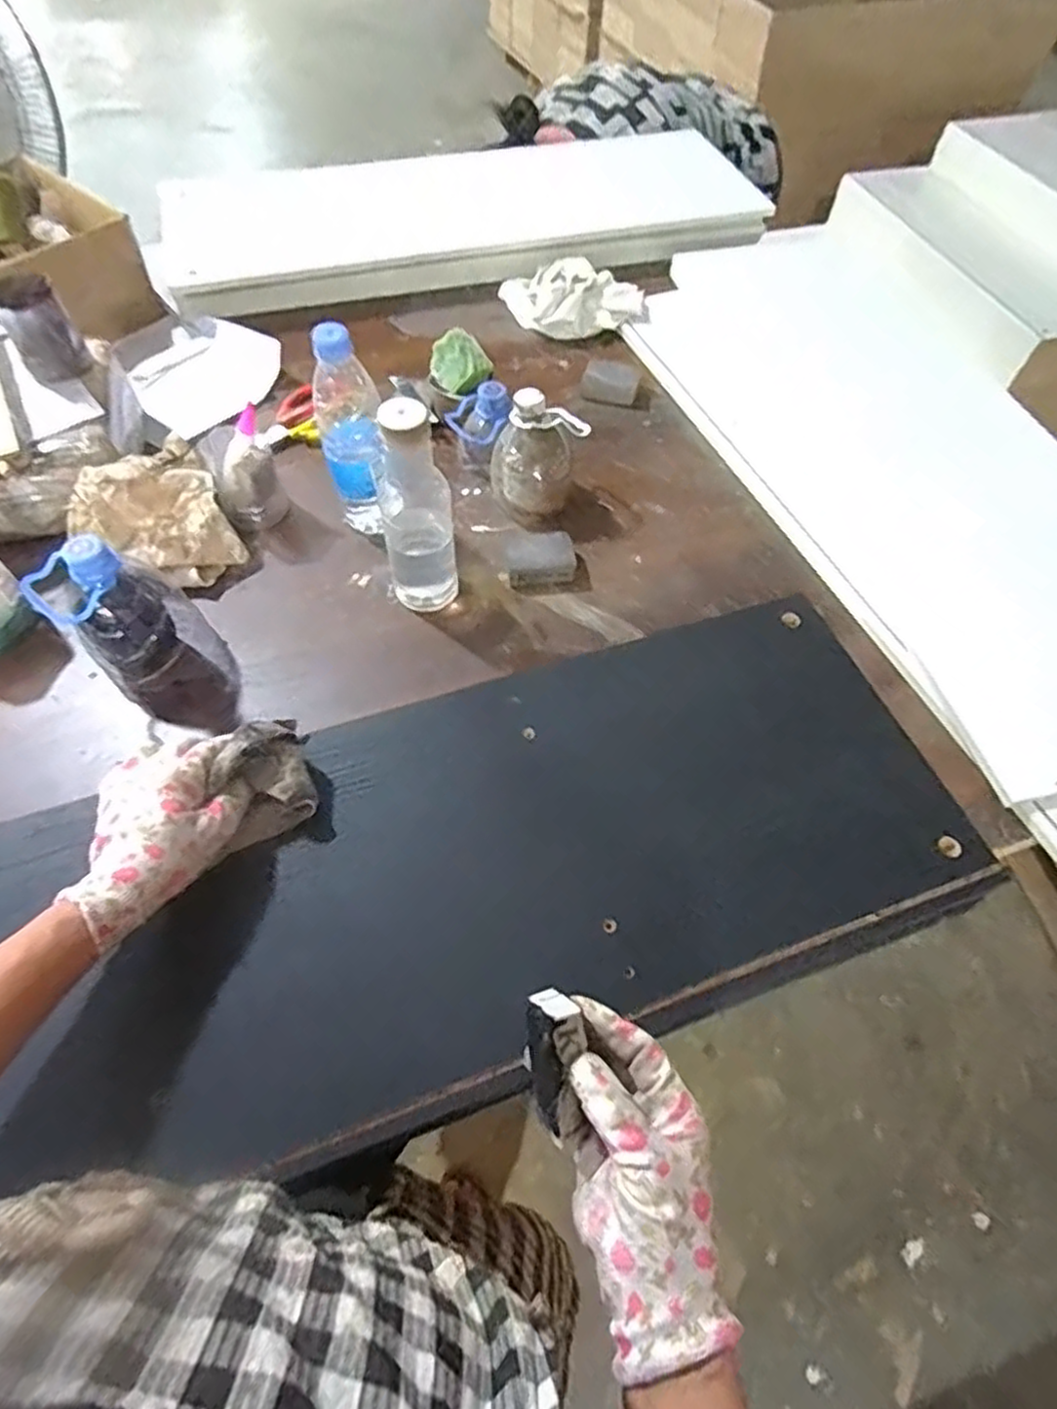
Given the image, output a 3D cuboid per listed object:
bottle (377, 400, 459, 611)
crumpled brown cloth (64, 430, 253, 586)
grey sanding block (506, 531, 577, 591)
[{"bbox_3d":[-0.098,-0.168,0.630,0.059,0.211,0.051,-6,60,-7],"label":"bottle"},{"bbox_3d":[-0.384,-0.186,0.708,0.145,0.078,0.136,-27,65,-18],"label":"crumpled brown cloth"},{"bbox_3d":[0.013,-0.149,0.738,0.070,0.032,0.051,-10,61,-9],"label":"grey sanding block"}]

